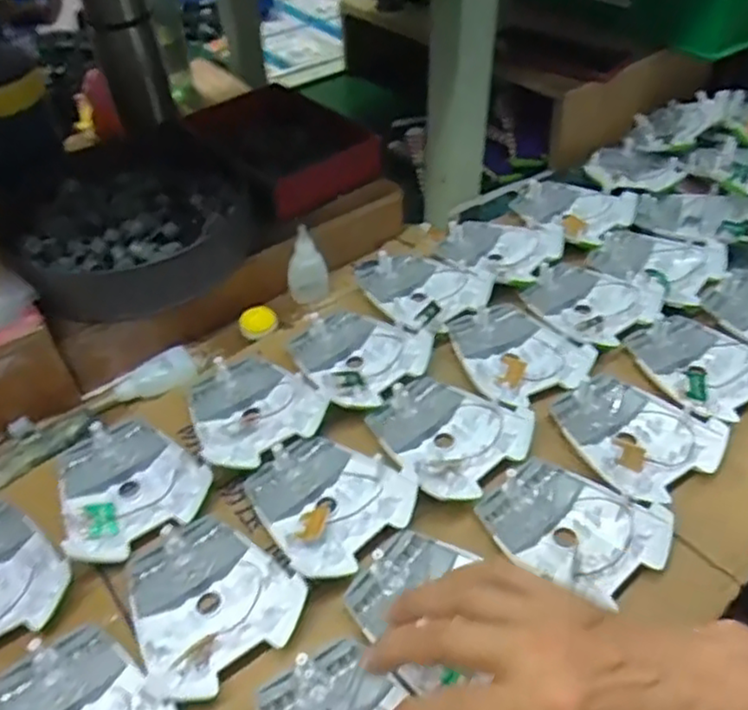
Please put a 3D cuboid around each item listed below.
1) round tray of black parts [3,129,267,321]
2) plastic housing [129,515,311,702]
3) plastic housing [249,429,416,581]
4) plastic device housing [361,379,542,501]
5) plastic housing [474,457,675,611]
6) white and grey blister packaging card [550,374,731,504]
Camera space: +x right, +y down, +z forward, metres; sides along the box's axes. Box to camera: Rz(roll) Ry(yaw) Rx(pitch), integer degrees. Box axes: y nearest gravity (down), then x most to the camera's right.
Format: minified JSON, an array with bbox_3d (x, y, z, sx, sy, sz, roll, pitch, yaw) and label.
[{"bbox_3d":[-0.225,-0.124,0.615,0.236,0.038,0.230,-1,46,1],"label":"round tray of black parts"},{"bbox_3d":[-0.109,0.152,0.434,0.098,0.018,0.108,-35,54,-28],"label":"plastic housing"},{"bbox_3d":[-0.035,0.099,0.480,0.105,0.015,0.093,33,55,29],"label":"plastic housing"},{"bbox_3d":[0.051,0.059,0.513,0.111,0.015,0.096,27,52,25],"label":"plastic device housing"},{"bbox_3d":[0.132,0.113,0.460,0.115,0.016,0.078,27,52,25],"label":"plastic housing"},{"bbox_3d":[0.195,0.055,0.514,0.097,0.013,0.103,-25,50,-21],"label":"white and grey blister packaging card"}]

